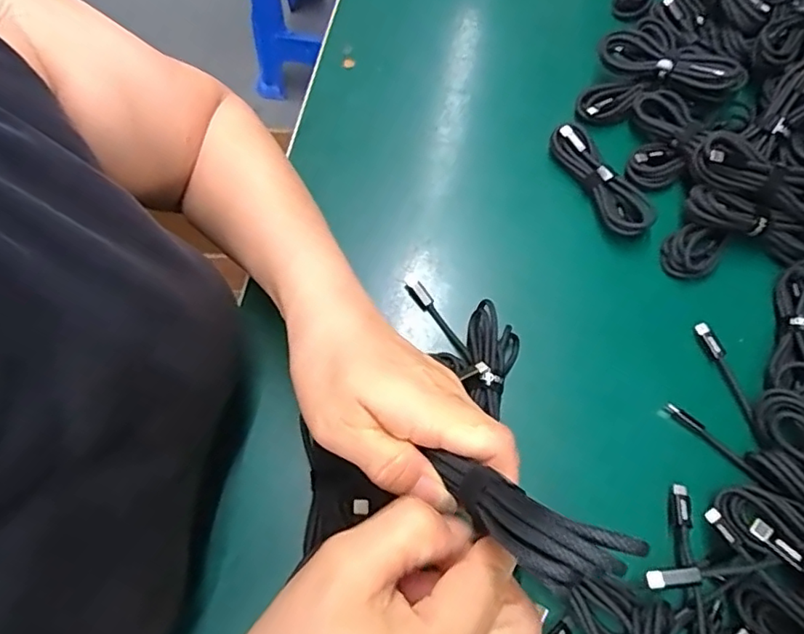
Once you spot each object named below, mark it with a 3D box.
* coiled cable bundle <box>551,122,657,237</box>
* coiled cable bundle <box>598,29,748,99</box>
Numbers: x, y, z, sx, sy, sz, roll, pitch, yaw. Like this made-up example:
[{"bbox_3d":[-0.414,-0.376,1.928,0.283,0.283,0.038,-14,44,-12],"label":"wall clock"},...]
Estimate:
[{"bbox_3d":[0.158,-0.107,0.452,0.033,0.020,0.108,-25,68,-10],"label":"coiled cable bundle"},{"bbox_3d":[0.216,-0.208,0.467,0.112,0.028,0.035,37,72,16],"label":"coiled cable bundle"}]

